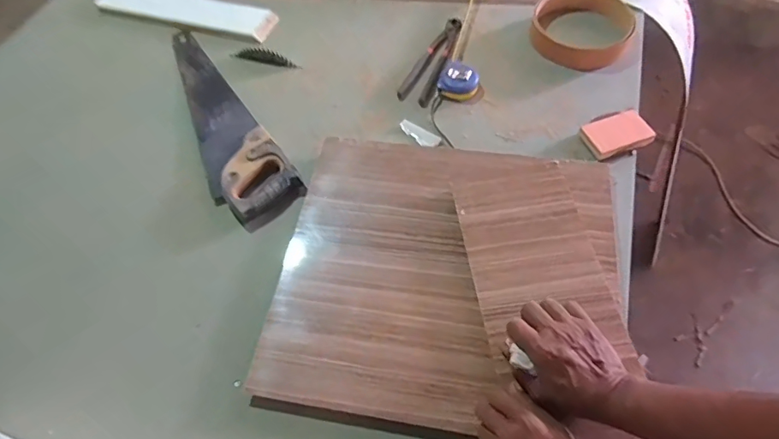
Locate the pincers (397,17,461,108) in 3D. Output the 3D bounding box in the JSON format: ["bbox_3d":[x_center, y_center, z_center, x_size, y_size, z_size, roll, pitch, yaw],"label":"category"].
[{"bbox_3d":[0.081,-0.298,0.885,0.065,0.020,0.223,17,58,15],"label":"pincers"}]

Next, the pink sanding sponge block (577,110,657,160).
[{"bbox_3d":[0.363,-0.137,0.760,0.101,0.020,0.063,-19,56,-9],"label":"pink sanding sponge block"}]

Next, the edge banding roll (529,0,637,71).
[{"bbox_3d":[0.358,-0.362,0.894,0.173,0.058,0.170,-2,55,3],"label":"edge banding roll"}]

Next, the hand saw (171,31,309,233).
[{"bbox_3d":[-0.315,-0.183,0.842,0.122,0.030,0.514,-31,59,-16],"label":"hand saw"}]

